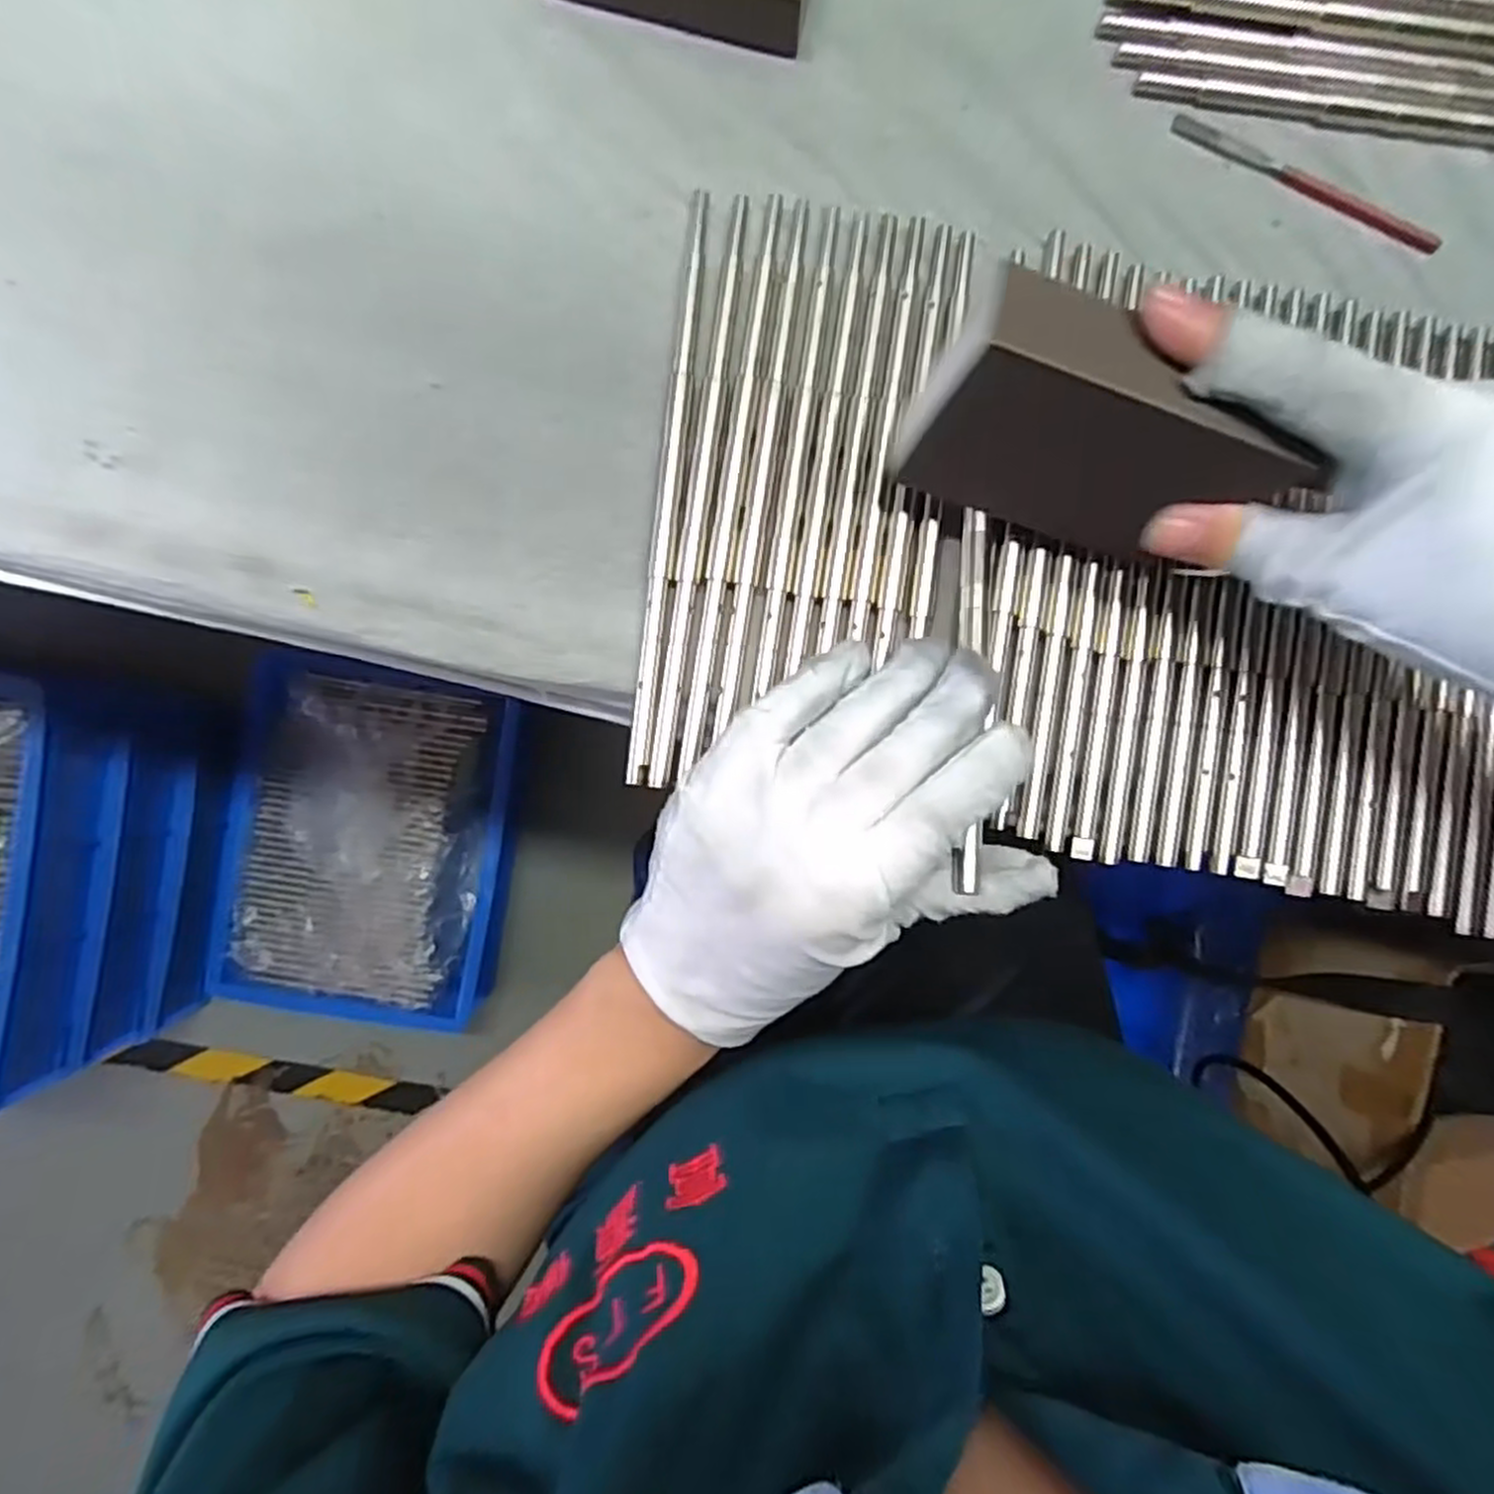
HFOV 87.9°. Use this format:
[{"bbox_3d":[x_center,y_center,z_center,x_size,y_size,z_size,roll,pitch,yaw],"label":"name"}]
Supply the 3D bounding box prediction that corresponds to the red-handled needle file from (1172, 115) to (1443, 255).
[{"bbox_3d":[0.211,-0.213,0.292,0.107,0.007,0.008,28,87,-1],"label":"red-handled needle file"}]

